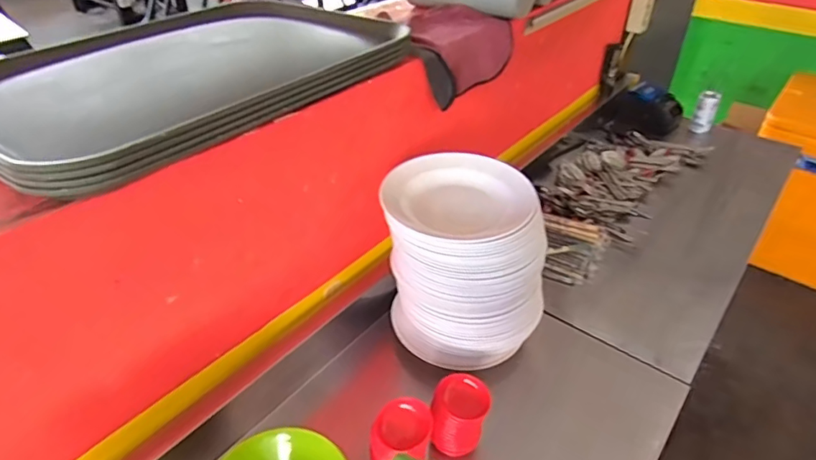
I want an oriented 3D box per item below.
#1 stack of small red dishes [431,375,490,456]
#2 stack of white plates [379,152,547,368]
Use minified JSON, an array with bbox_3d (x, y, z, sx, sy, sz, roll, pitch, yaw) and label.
[{"bbox_3d":[0.070,0.250,0.727,0.072,0.080,0.068,8,38,9],"label":"stack of small red dishes"},{"bbox_3d":[0.083,0.044,0.828,0.221,0.244,0.226,-3,37,-5],"label":"stack of white plates"}]

